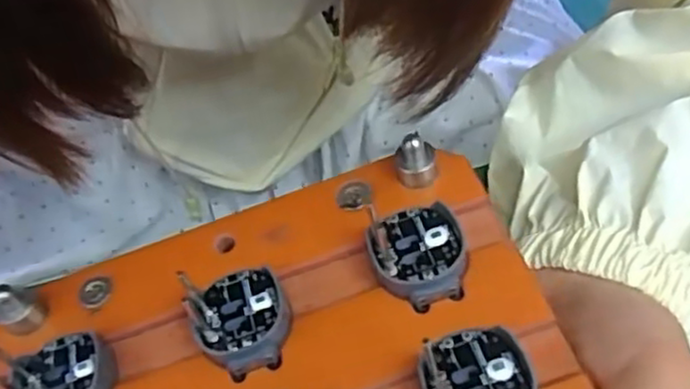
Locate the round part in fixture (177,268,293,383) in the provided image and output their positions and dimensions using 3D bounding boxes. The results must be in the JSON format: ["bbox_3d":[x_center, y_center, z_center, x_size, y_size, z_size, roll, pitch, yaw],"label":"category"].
[{"bbox_3d":[-0.028,0.033,0.191,0.026,0.009,0.033,-22,53,-2],"label":"round part in fixture"}]

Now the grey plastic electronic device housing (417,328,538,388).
[{"bbox_3d":[0.032,0.047,0.168,0.024,0.011,0.029,-22,52,1],"label":"grey plastic electronic device housing"}]

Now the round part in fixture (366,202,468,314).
[{"bbox_3d":[0.020,0.017,0.192,0.025,0.008,0.031,-22,51,4],"label":"round part in fixture"}]

